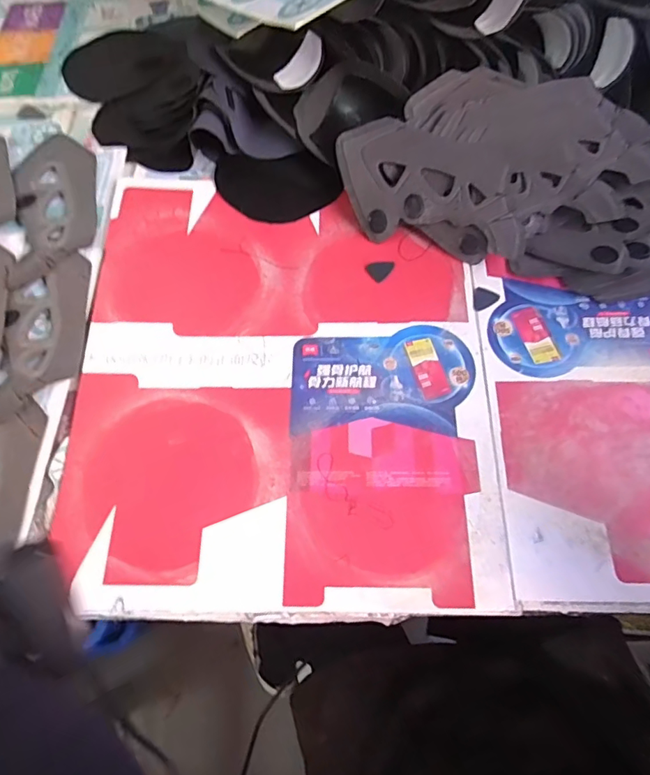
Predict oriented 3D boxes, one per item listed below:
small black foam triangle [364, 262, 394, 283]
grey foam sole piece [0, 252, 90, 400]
[{"bbox_3d":[0.059,-0.125,0.543,0.027,0.004,0.024,-33,69,-12],"label":"small black foam triangle"},{"bbox_3d":[-0.281,-0.068,0.520,0.077,0.012,0.157,-9,66,-2],"label":"grey foam sole piece"}]

